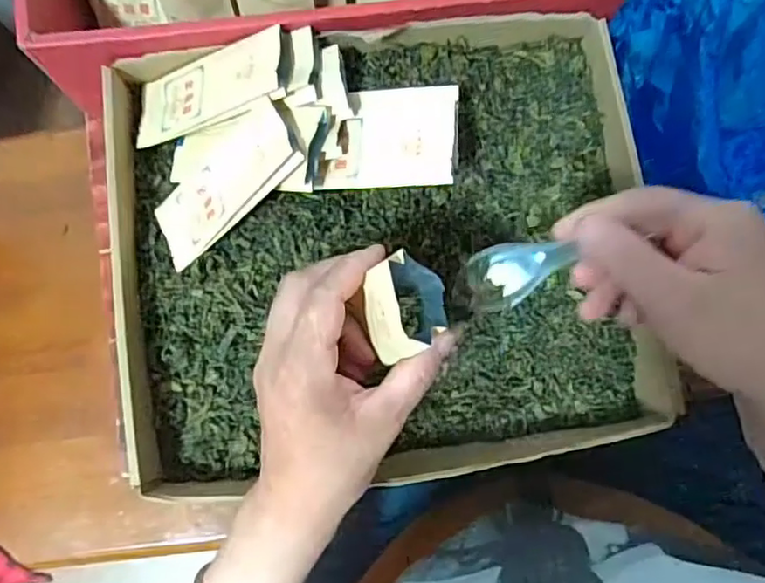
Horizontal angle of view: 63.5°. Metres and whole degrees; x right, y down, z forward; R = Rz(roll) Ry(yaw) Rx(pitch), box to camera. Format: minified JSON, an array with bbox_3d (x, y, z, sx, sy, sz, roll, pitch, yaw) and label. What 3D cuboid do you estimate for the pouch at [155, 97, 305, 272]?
[{"bbox_3d":[-0.096,-0.064,0.374,0.108,0.007,0.055,-37,63,19],"label":"pouch"}]

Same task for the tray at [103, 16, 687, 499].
[{"bbox_3d":[0.002,-0.029,0.399,0.321,0.091,0.280,-9,80,-2],"label":"tray"}]

